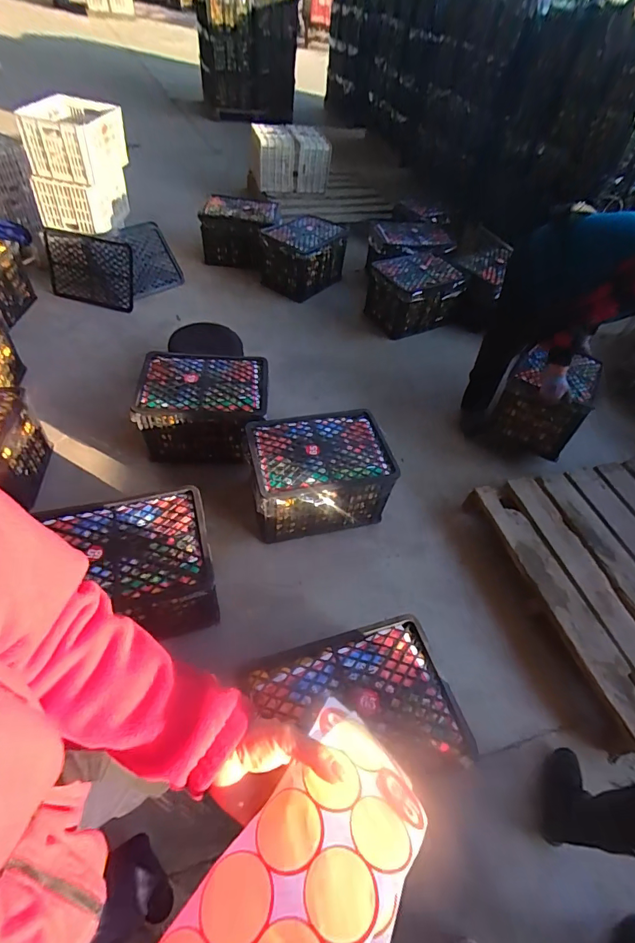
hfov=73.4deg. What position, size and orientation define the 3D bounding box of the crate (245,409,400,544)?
[{"bbox_3d":[0.005,0.003,1.613,0.533,0.266,0.408,-5,52,-10],"label":"crate"}]

